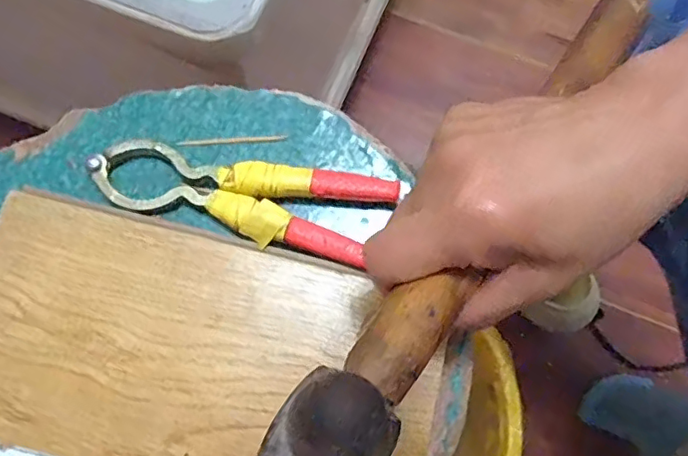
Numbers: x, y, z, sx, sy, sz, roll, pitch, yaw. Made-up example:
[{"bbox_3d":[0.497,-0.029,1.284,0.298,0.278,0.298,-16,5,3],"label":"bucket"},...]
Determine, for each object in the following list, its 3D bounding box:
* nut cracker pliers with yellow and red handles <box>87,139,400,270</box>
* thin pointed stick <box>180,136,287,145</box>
[{"bbox_3d":[-0.055,-0.016,0.300,0.156,0.011,0.046,10,76,1],"label":"nut cracker pliers with yellow and red handles"},{"bbox_3d":[-0.061,-0.048,0.317,0.059,0.004,0.004,-3,76,-2],"label":"thin pointed stick"}]

